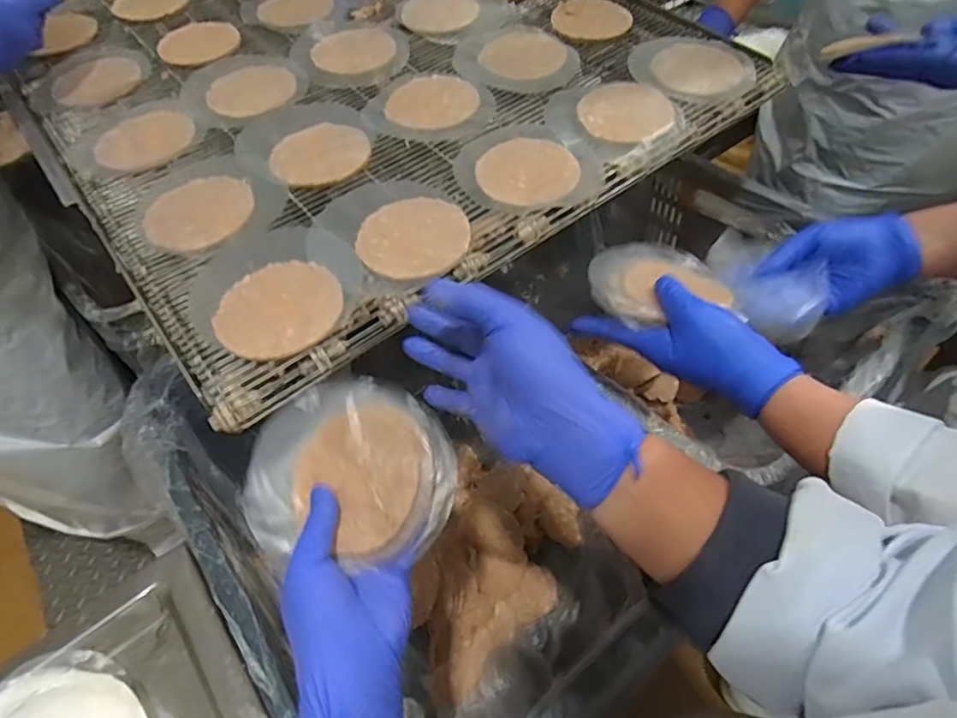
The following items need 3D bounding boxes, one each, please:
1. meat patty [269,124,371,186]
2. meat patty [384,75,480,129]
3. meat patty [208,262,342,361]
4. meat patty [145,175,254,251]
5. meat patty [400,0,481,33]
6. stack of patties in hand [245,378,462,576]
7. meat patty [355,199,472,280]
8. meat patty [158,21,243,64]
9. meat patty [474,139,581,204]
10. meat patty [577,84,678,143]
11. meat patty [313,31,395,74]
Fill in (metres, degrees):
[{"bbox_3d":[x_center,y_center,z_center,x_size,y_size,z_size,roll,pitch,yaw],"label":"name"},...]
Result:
[{"bbox_3d":[-0.142,-0.183,0.514,0.084,0.011,0.076,-23,54,-12],"label":"meat patty"},{"bbox_3d":[-0.045,-0.247,0.549,0.085,0.005,0.078,-3,52,4],"label":"meat patty"},{"bbox_3d":[-0.142,-0.036,0.409,0.086,0.008,0.081,-16,52,-7],"label":"meat patty"},{"bbox_3d":[-0.233,-0.123,0.475,0.088,0.004,0.083,-3,52,4],"label":"meat patty"},{"bbox_3d":[-0.044,-0.396,0.654,0.086,0.015,0.069,-6,52,1],"label":"meat patty"},{"bbox_3d":[-0.085,0.072,0.381,0.135,0.021,0.114,-4,71,4],"label":"stack of patties in hand"},{"bbox_3d":[-0.051,-0.094,0.442,0.084,0.007,0.083,-3,52,4],"label":"meat patty"},{"bbox_3d":[-0.307,-0.349,0.632,0.085,0.010,0.074,-26,54,-14],"label":"meat patty"},{"bbox_3d":[0.041,-0.159,0.483,0.083,0.009,0.078,-3,52,4],"label":"meat patty"},{"bbox_3d":[0.133,-0.225,0.524,0.076,0.010,0.079,-3,52,4],"label":"meat patty"},{"bbox_3d":[-0.132,-0.327,0.610,0.086,0.009,0.079,-14,52,-5],"label":"meat patty"}]

